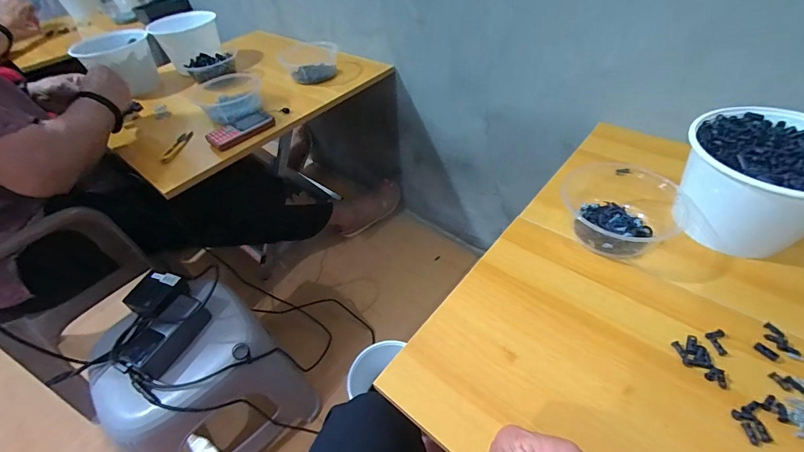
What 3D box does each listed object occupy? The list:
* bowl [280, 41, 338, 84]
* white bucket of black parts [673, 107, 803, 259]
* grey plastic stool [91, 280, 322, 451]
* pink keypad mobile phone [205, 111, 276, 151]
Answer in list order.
[{"bbox_3d":[-0.227,-0.412,0.915,0.138,0.067,0.120,-9,45,-3],"label":"bowl"},{"bbox_3d":[0.410,-0.047,0.429,0.146,0.112,0.158,-3,45,3],"label":"white bucket of black parts"},{"bbox_3d":[-0.375,0.316,0.718,0.228,0.280,0.279,32,57,32],"label":"grey plastic stool"},{"bbox_3d":[-0.315,-0.190,0.732,0.128,0.021,0.053,-32,50,-23],"label":"pink keypad mobile phone"}]

